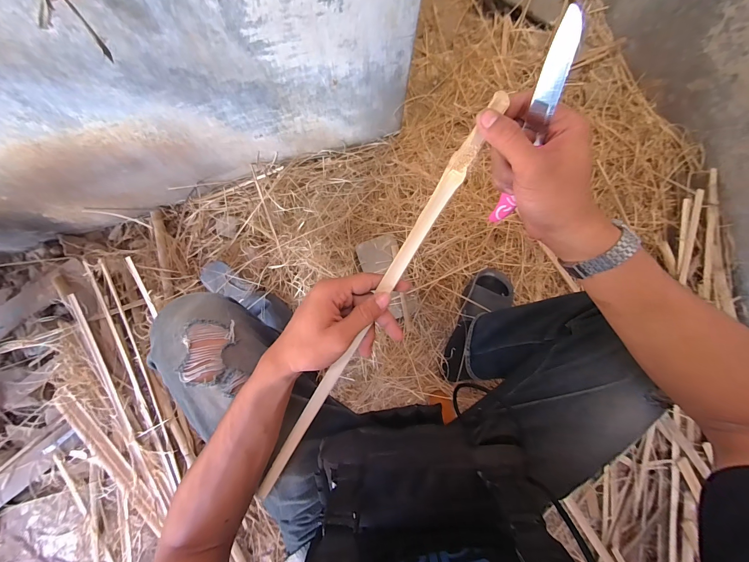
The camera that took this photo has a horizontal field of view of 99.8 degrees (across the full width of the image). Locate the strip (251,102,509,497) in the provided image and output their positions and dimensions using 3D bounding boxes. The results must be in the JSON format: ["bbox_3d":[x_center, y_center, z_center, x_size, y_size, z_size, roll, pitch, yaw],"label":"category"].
[{"bbox_3d":[-0.013,0.049,0.328,0.019,0.011,0.483,30,105,1],"label":"strip"}]

